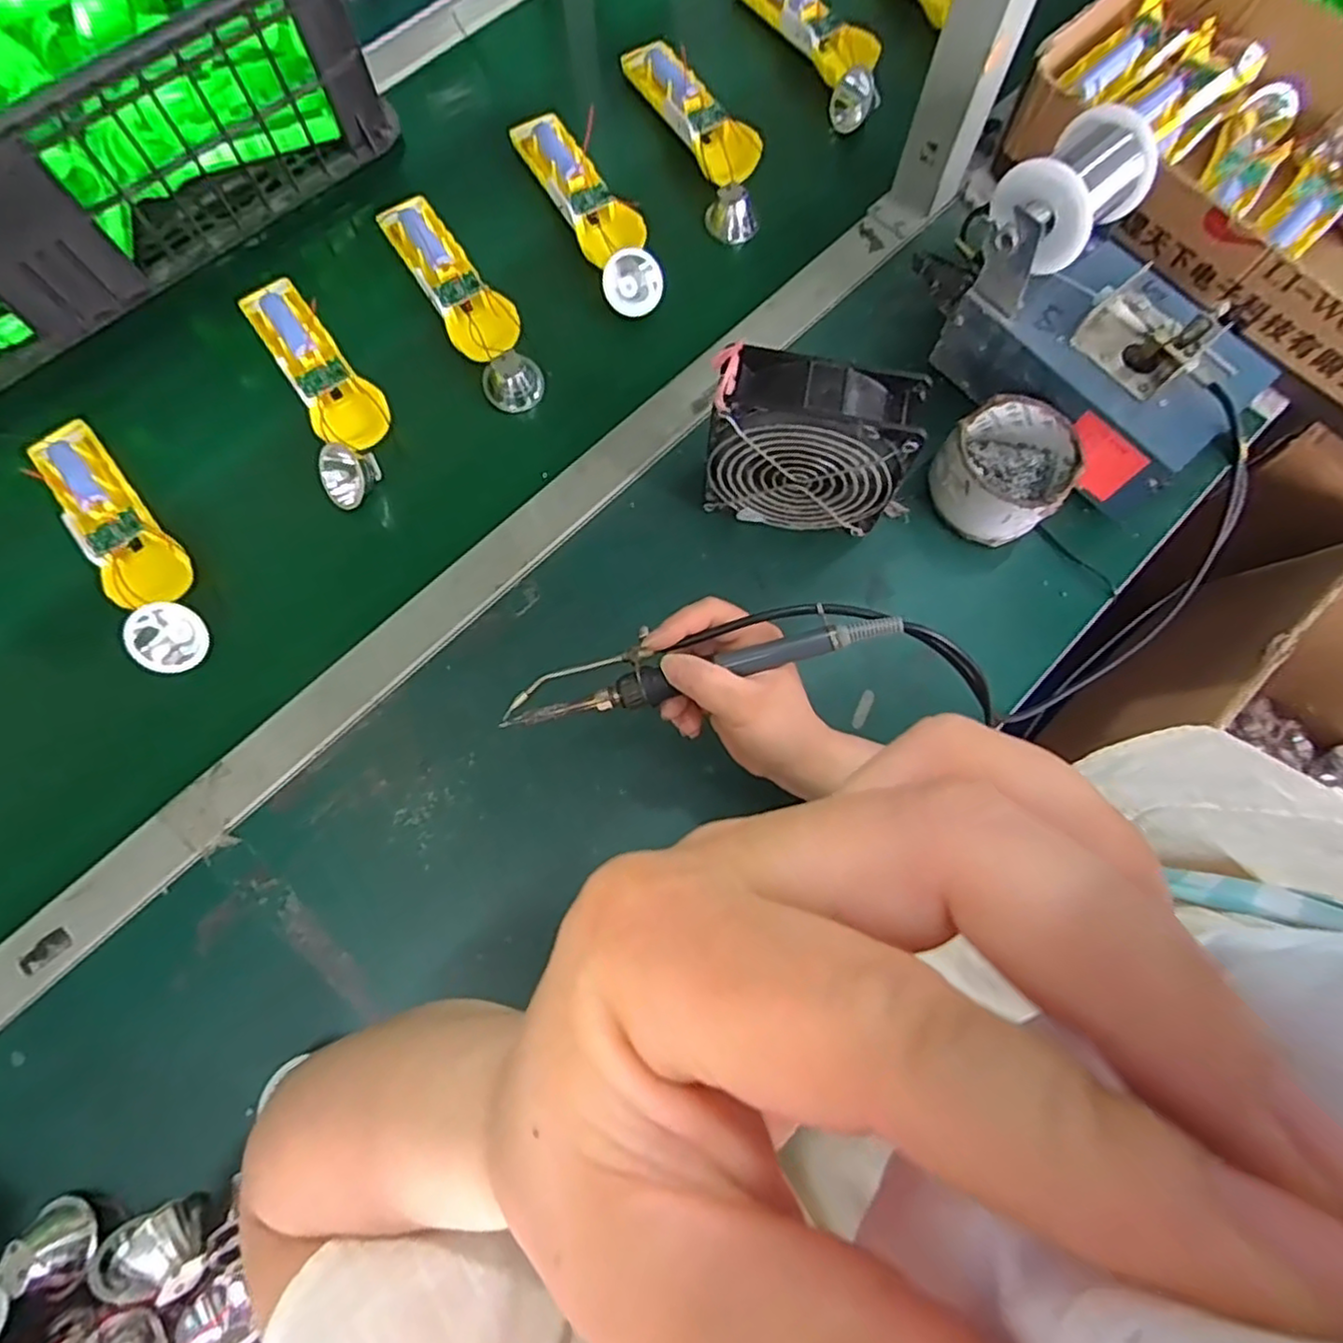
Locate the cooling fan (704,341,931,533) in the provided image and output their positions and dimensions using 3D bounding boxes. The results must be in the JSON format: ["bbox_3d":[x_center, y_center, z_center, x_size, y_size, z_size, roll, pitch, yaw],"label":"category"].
[{"bbox_3d":[0.089,-0.141,0.445,0.128,0.119,0.052,12,74,4],"label":"cooling fan"}]

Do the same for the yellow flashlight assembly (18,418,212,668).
[{"bbox_3d":[-0.373,-0.092,0.473,0.055,0.025,0.206,-37,77,-10],"label":"yellow flashlight assembly"}]

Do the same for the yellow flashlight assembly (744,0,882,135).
[{"bbox_3d":[0.126,-0.563,0.620,0.054,0.049,0.198,-29,75,-8],"label":"yellow flashlight assembly"}]

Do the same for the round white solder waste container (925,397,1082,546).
[{"bbox_3d":[0.231,-0.139,0.487,0.083,0.058,0.085,0,74,0],"label":"round white solder waste container"}]

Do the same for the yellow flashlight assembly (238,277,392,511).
[{"bbox_3d":[-0.253,-0.212,0.504,0.060,0.031,0.201,-28,75,-7],"label":"yellow flashlight assembly"}]

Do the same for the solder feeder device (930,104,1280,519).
[{"bbox_3d":[0.290,-0.236,0.471,0.123,0.137,0.212,-42,78,-11],"label":"solder feeder device"}]

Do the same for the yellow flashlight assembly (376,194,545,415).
[{"bbox_3d":[-0.162,-0.288,0.540,0.047,0.034,0.192,-31,76,-8],"label":"yellow flashlight assembly"}]

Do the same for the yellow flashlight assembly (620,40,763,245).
[{"bbox_3d":[0.023,-0.458,0.589,0.056,0.034,0.207,-23,75,-6],"label":"yellow flashlight assembly"}]

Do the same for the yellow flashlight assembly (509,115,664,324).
[{"bbox_3d":[-0.064,-0.372,0.553,0.053,0.030,0.204,-25,75,-7],"label":"yellow flashlight assembly"}]

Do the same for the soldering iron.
[{"bbox_3d":[0.012,-0.005,0.371,0.211,0.021,0.035,-13,74,6],"label":"soldering iron"}]

